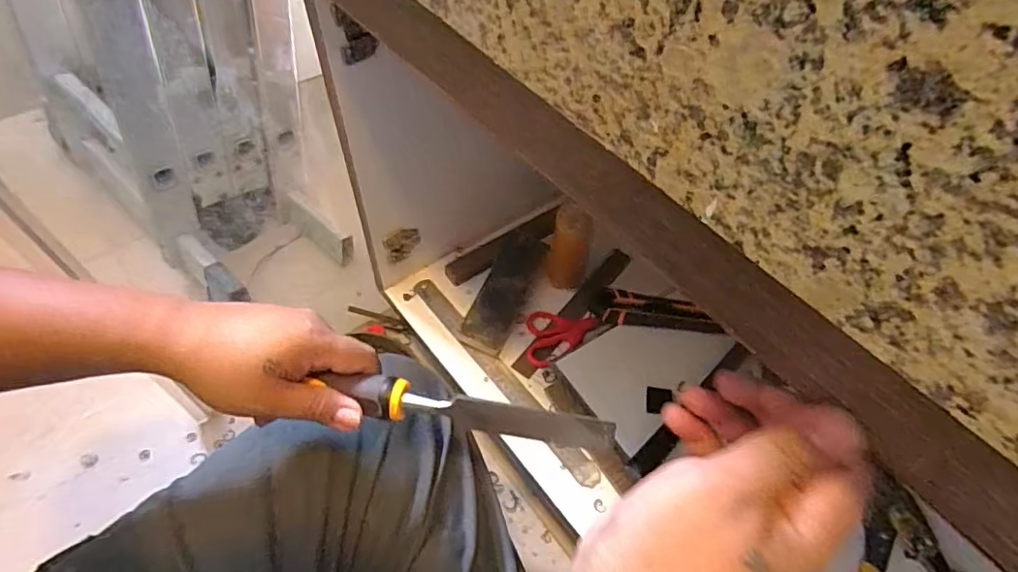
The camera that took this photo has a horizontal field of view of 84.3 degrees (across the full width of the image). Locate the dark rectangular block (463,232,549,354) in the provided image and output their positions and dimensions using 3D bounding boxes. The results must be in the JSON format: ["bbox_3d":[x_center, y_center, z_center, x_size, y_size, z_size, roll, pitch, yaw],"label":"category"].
[{"bbox_3d":[-0.002,0.000,0.743,0.067,0.040,0.192,18,55,11],"label":"dark rectangular block"}]

